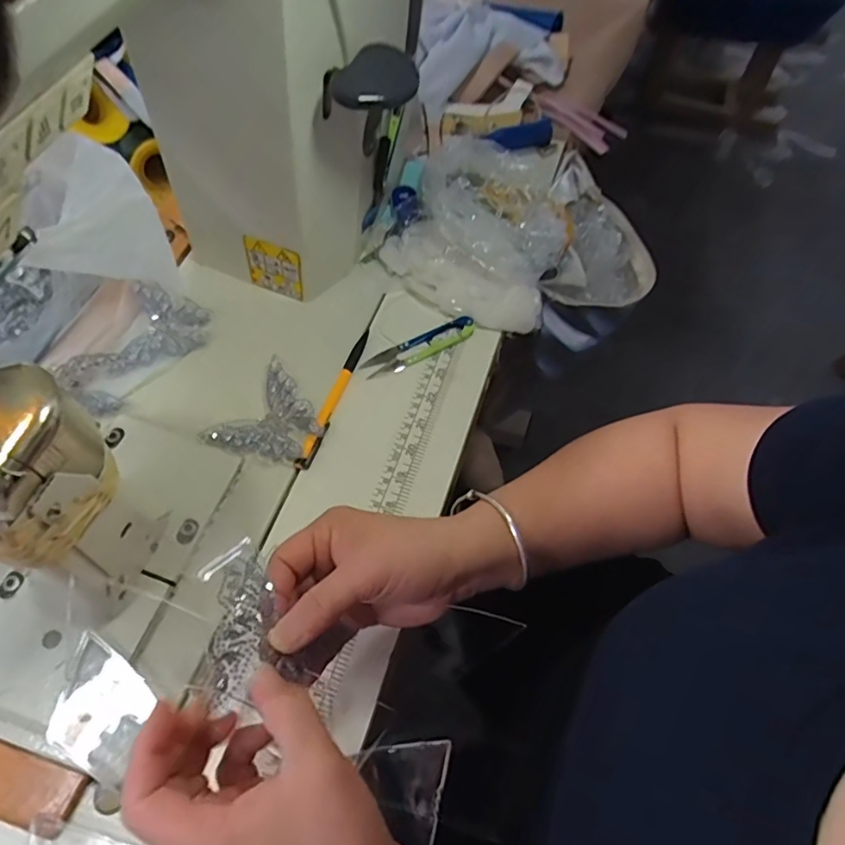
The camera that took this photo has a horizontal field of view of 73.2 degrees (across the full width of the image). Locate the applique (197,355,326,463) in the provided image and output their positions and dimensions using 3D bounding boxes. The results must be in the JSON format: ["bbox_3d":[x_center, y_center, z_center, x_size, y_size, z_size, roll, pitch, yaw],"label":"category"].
[{"bbox_3d":[-0.115,0.000,0.443,0.070,0.014,0.081,32,65,11],"label":"applique"}]

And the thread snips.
[{"bbox_3d":[-0.002,-0.066,0.492,0.102,0.009,0.022,-22,62,-13],"label":"thread snips"}]

